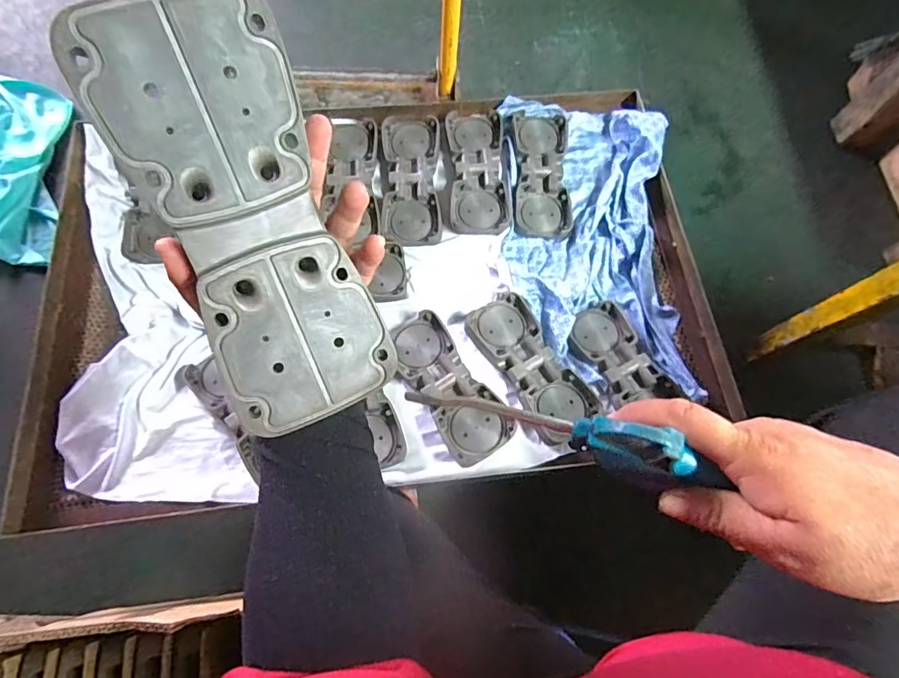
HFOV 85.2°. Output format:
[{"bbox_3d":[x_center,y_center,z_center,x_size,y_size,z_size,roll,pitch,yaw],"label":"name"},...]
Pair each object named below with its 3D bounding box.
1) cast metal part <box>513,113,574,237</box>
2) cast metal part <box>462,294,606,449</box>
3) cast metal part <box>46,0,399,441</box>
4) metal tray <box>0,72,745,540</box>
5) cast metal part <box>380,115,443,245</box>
[{"bbox_3d":[0.166,-0.301,0.892,0.103,0.032,0.243,1,71,-2],"label":"cast metal part"},{"bbox_3d":[0.122,0.043,0.754,0.111,0.046,0.237,-32,75,-12],"label":"cast metal part"},{"bbox_3d":[-0.107,-0.060,0.271,0.096,0.019,0.230,-21,110,-9],"label":"cast metal part"},{"bbox_3d":[-0.119,-0.116,0.802,1.025,0.064,0.693,-6,71,-4],"label":"metal tray"},{"bbox_3d":[-0.067,-0.283,0.871,0.105,0.035,0.241,-2,71,-3],"label":"cast metal part"}]

